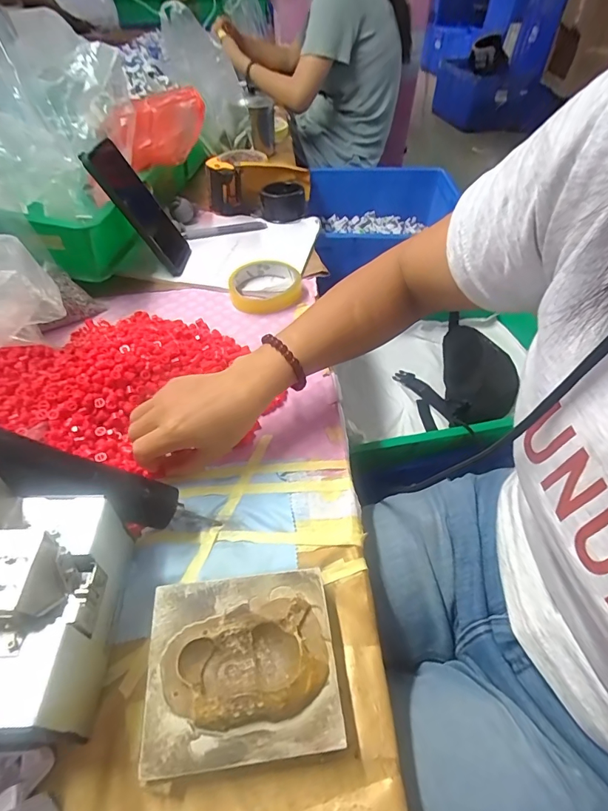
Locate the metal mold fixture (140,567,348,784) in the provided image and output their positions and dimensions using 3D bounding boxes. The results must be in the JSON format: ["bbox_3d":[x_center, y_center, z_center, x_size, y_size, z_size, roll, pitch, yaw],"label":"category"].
[{"bbox_3d":[-0.039,0.165,0.275,0.114,0.032,0.102,-5,49,-6],"label":"metal mold fixture"}]

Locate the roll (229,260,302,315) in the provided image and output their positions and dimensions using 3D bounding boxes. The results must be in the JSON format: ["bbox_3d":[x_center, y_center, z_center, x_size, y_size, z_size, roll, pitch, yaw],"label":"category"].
[{"bbox_3d":[-0.050,-0.156,0.562,0.092,0.025,0.092,1,49,-1],"label":"roll"}]

